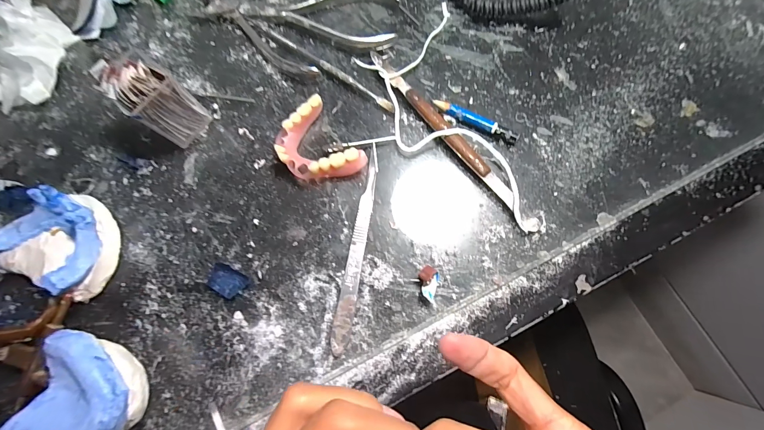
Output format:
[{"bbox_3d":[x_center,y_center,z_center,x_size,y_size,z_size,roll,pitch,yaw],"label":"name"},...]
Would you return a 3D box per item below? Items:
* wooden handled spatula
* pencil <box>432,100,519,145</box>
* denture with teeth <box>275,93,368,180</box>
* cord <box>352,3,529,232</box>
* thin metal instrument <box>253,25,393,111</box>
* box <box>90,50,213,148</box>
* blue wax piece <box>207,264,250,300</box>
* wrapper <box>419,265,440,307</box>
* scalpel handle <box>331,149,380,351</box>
[{"bbox_3d":[0.050,-0.058,0.235,0.014,0.008,0.174,-37,81,-8],"label":"wooden handled spatula"},{"bbox_3d":[0.068,-0.069,0.238,0.064,0.008,0.008,28,79,5],"label":"pencil"},{"bbox_3d":[-0.046,-0.047,0.228,0.047,0.019,0.060,-38,81,-8],"label":"denture with teeth"},{"bbox_3d":[0.040,-0.067,0.236,0.080,0.011,0.182,-16,78,-4],"label":"cord"},{"bbox_3d":[-0.042,-0.113,0.250,0.123,0.006,0.007,34,79,6],"label":"thin metal instrument"},{"bbox_3d":[-0.146,-0.074,0.213,0.032,0.058,0.033,37,80,7],"label":"box"},{"bbox_3d":[-0.102,0.044,0.213,0.025,0.004,0.017,28,79,5],"label":"blue wax piece"},{"bbox_3d":[0.030,0.045,0.209,0.015,0.014,0.022,13,78,2],"label":"wrapper"},{"bbox_3d":[-0.016,0.019,0.218,0.011,0.006,0.138,9,78,1],"label":"scalpel handle"}]

